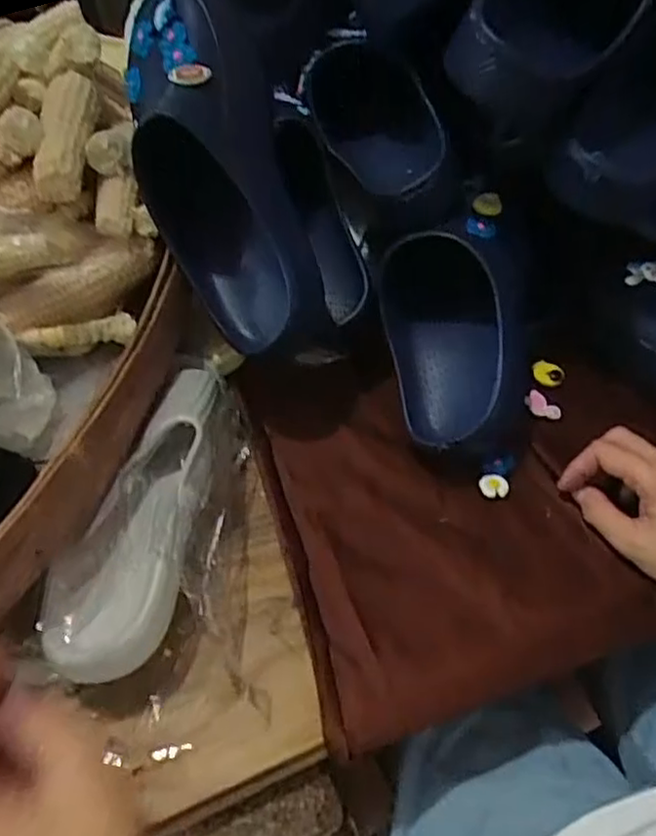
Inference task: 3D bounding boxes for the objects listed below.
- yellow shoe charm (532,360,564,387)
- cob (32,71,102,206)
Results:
[{"bbox_3d":[0.186,-0.037,0.572,0.027,0.010,0.019,12,52,13],"label":"yellow shoe charm"},{"bbox_3d":[-0.202,-0.221,0.520,0.036,0.030,0.110,-2,67,2],"label":"cob"}]

